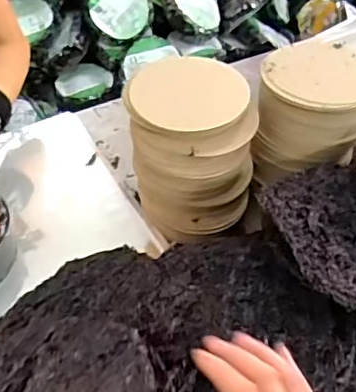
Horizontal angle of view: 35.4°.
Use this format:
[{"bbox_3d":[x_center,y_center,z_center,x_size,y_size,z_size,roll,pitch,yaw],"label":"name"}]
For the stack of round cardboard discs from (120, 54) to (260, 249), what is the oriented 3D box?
[{"bbox_3d":[0.018,-0.059,0.716,0.137,0.196,0.135,-31,55,-27],"label":"stack of round cardboard discs"}]

